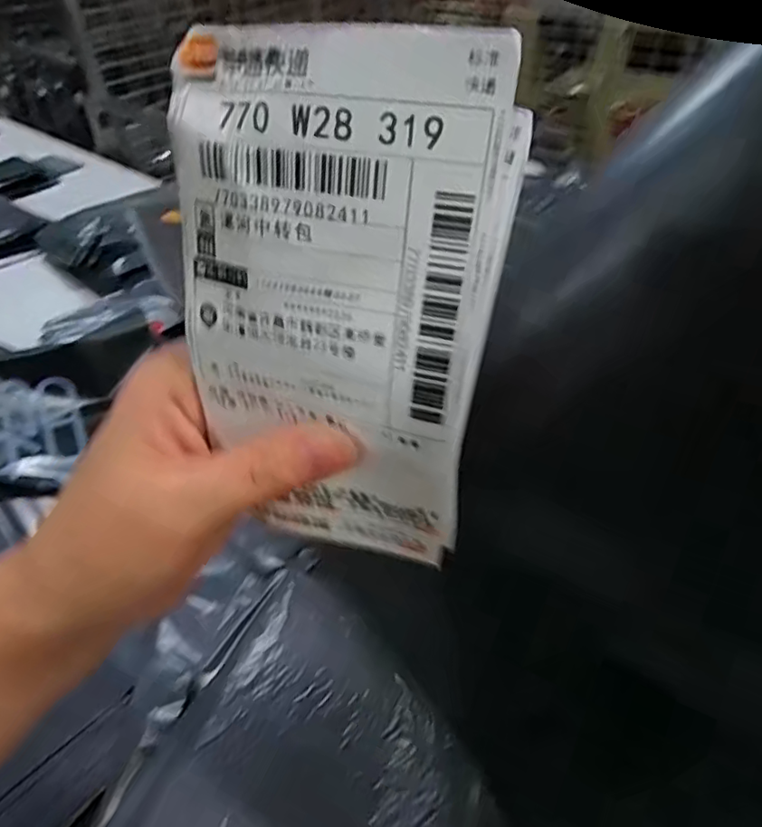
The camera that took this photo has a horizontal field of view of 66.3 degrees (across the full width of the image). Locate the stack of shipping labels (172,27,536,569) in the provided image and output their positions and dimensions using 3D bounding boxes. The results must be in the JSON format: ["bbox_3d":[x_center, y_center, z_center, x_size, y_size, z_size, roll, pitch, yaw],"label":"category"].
[{"bbox_3d":[-0.012,-0.016,0.148,0.075,0.133,0.014,12,30,13],"label":"stack of shipping labels"}]

